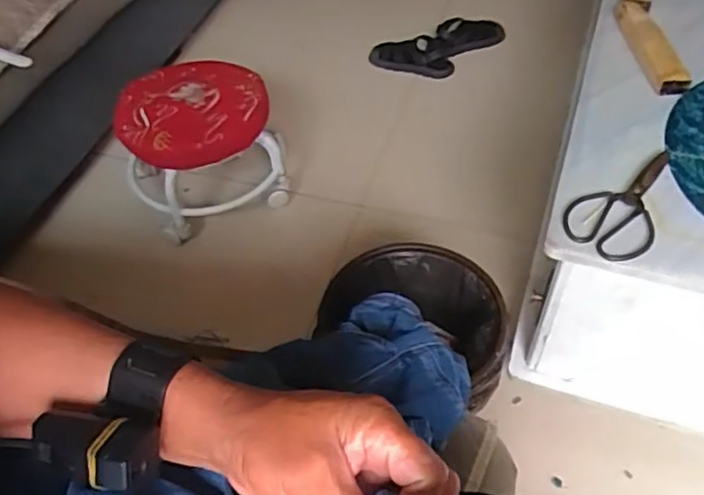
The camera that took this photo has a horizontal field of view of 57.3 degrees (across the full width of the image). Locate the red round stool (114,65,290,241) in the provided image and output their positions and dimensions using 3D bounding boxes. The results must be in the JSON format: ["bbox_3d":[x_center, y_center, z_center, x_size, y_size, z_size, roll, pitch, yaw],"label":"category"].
[{"bbox_3d":[-0.295,-0.203,1.288,0.290,0.222,0.253,-16,51,-10],"label":"red round stool"}]

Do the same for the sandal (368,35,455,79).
[{"bbox_3d":[0.151,-0.487,1.637,0.214,0.068,0.082,16,53,16],"label":"sandal"}]

